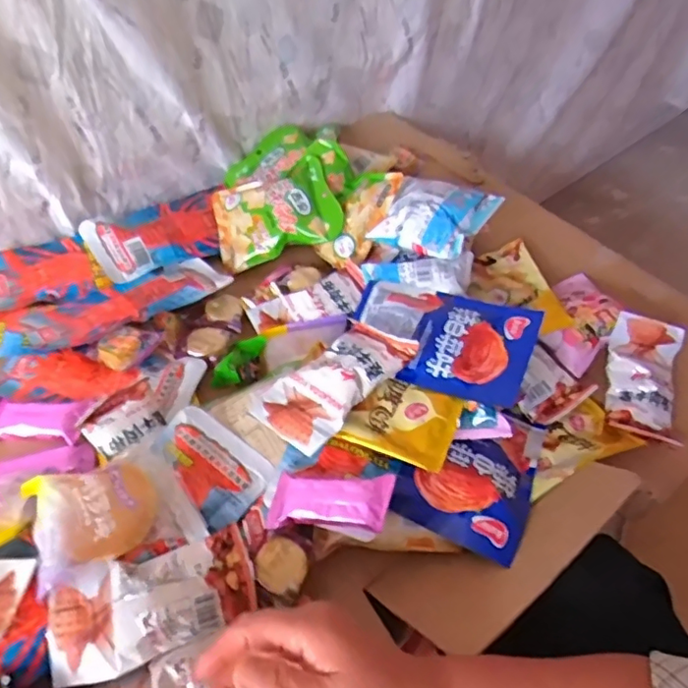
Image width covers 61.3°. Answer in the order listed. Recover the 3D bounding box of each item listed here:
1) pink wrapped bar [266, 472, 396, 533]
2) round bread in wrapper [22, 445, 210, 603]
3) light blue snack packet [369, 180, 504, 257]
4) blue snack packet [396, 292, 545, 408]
[{"bbox_3d":[-0.012,0.119,0.451,0.096,0.021,0.045,-3,49,12],"label":"pink wrapped bar"},{"bbox_3d":[-0.176,0.120,0.436,0.114,0.046,0.089,-22,56,-17],"label":"round bread in wrapper"},{"bbox_3d":[0.102,-0.147,0.649,0.109,0.042,0.112,29,57,20],"label":"light blue snack packet"},{"bbox_3d":[0.120,-0.003,0.535,0.101,0.020,0.114,19,55,14],"label":"blue snack packet"}]

